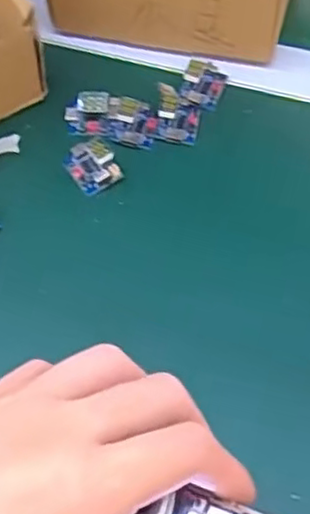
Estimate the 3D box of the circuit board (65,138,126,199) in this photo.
[{"bbox_3d":[-0.034,-0.049,0.354,0.023,0.013,0.030,-30,61,-17],"label":"circuit board"}]

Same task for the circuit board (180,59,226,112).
[{"bbox_3d":[0.028,-0.101,0.383,0.023,0.012,0.029,16,58,12],"label":"circuit board"}]

